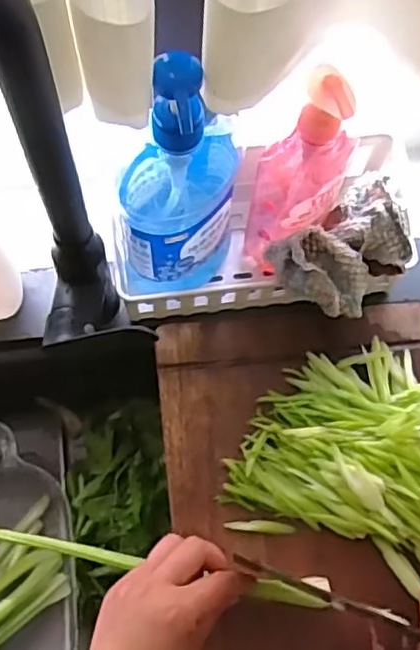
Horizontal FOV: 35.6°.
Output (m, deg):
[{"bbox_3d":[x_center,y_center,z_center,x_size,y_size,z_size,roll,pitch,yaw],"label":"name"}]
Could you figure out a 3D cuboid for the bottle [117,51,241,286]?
[{"bbox_3d":[-0.024,-0.097,0.508,0.086,0.242,0.072,8,69,0],"label":"bottle"}]

